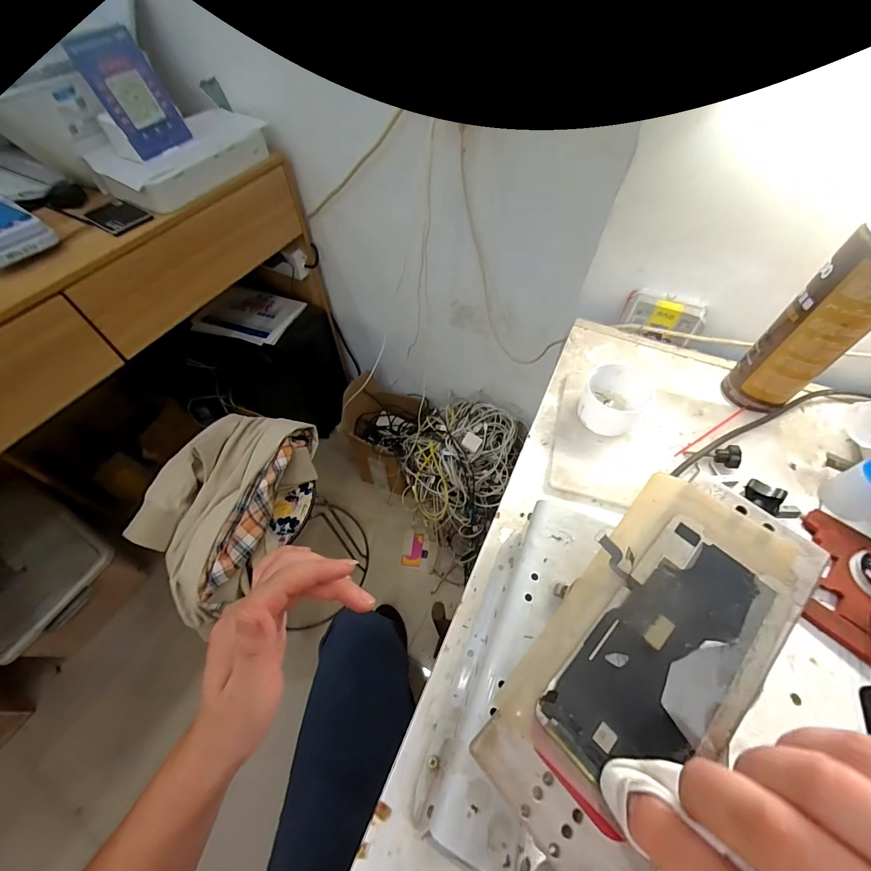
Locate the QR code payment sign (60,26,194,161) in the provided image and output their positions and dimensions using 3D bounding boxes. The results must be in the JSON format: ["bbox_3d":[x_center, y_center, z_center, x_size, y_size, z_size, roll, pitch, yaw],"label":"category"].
[{"bbox_3d":[-0.461,-0.521,0.595,0.011,0.139,0.100,19,59,34],"label":"QR code payment sign"}]

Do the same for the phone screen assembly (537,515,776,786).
[{"bbox_3d":[0.106,0.097,0.189,0.130,0.004,0.068,-39,64,-23],"label":"phone screen assembly"}]

